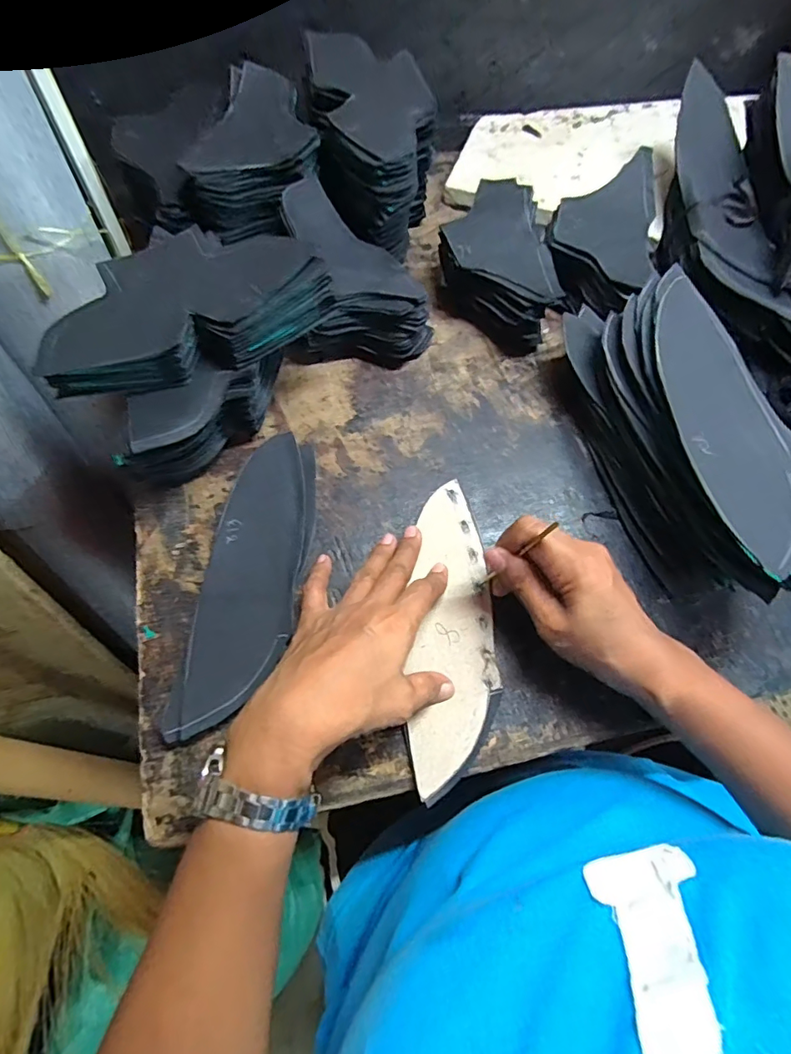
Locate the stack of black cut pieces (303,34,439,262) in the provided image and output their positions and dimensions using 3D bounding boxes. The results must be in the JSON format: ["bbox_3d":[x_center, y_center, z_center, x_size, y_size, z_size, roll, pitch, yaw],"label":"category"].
[{"bbox_3d":[-0.019,-0.349,0.456,0.097,0.126,0.196,-8,80,-5],"label":"stack of black cut pieces"}]

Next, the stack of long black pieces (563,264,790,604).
[{"bbox_3d":[0.209,-0.069,0.366,0.086,0.098,0.250,-15,69,-8],"label":"stack of long black pieces"}]

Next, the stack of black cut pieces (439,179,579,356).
[{"bbox_3d":[0.090,-0.236,0.451,0.097,0.054,0.156,-1,68,-2],"label":"stack of black cut pieces"}]

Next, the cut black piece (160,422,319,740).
[{"bbox_3d":[-0.102,0.033,0.357,0.069,0.014,0.218,11,68,3],"label":"cut black piece"}]

